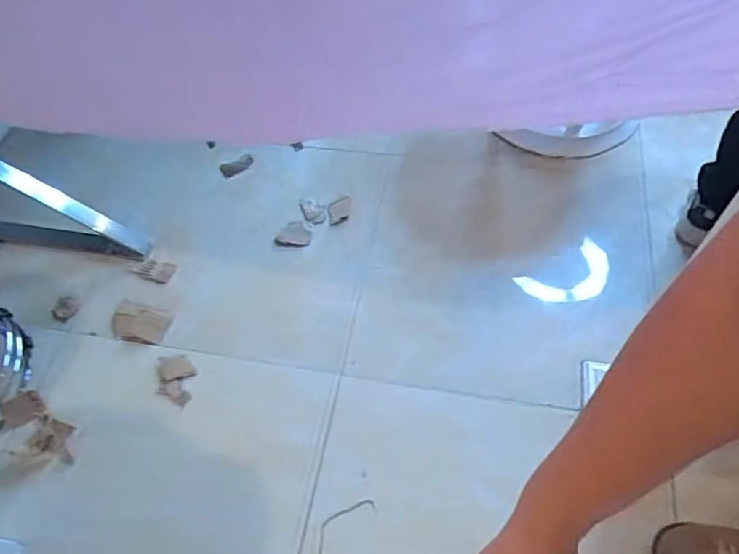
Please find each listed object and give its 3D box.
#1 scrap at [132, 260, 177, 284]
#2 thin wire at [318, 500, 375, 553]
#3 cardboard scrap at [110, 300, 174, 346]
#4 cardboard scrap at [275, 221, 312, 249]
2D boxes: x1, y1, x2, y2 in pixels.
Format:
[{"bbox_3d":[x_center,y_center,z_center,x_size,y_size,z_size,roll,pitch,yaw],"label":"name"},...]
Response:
[{"bbox_3d":[-0.440,-0.011,1.137,0.076,0.004,0.045,13,69,3],"label":"scrap"},{"bbox_3d":[-0.052,0.416,0.877,0.060,0.009,0.153,23,60,14],"label":"thin wire"},{"bbox_3d":[-0.440,0.088,1.061,0.109,0.015,0.073,12,58,8],"label":"cardboard scrap"},{"bbox_3d":[-0.162,-0.090,1.174,0.074,0.015,0.068,0,57,0],"label":"cardboard scrap"}]

